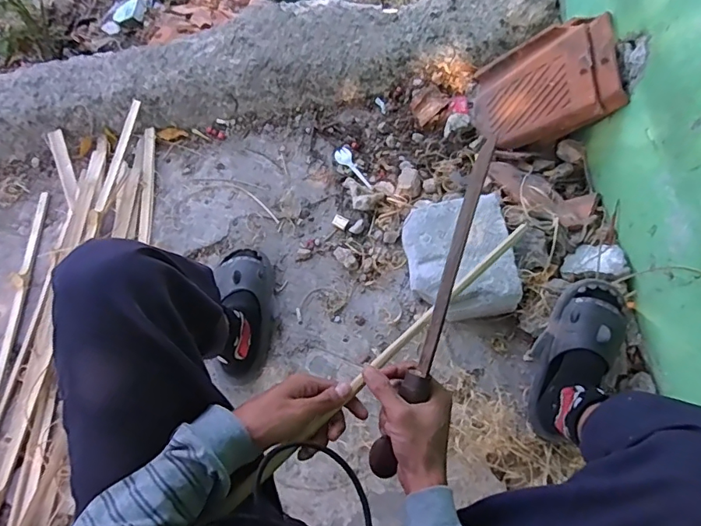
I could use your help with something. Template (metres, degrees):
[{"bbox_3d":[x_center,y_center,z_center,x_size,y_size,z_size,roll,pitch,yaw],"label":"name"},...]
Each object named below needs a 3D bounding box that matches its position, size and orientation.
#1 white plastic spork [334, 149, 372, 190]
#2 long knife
[{"bbox_3d":[0.011,-0.215,1.110,0.039,0.008,0.143,-32,59,-9],"label":"white plastic spork"},{"bbox_3d":[0.093,0.059,0.542,0.032,0.043,0.399,18,97,9],"label":"long knife"}]

